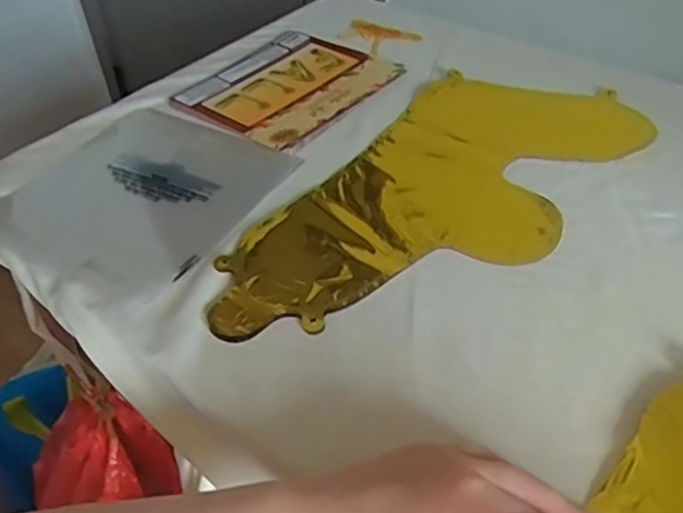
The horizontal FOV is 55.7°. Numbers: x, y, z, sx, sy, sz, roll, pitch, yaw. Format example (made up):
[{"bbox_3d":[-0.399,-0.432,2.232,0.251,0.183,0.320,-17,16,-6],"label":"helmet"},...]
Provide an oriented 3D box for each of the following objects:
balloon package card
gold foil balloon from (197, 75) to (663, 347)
[{"bbox_3d":[-0.055,-0.183,0.684,0.168,0.007,0.194,29,53,30],"label":"balloon package card"},{"bbox_3d":[0.086,-0.054,0.538,0.200,0.012,0.418,25,51,27],"label":"gold foil balloon"}]

